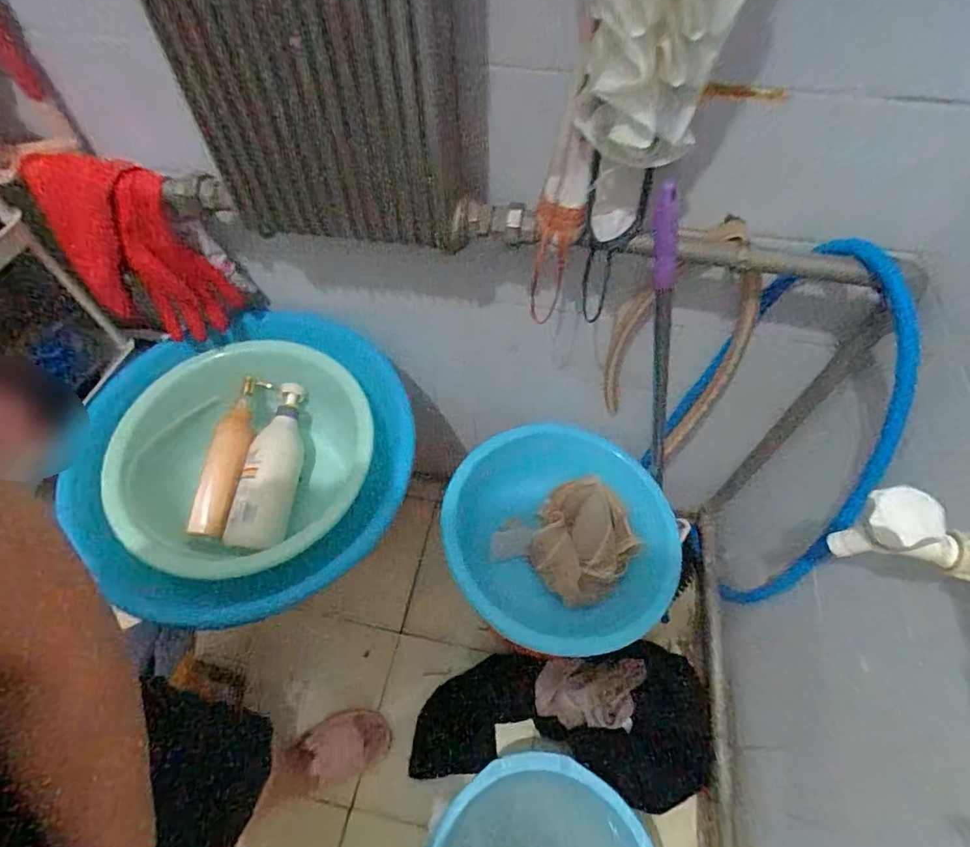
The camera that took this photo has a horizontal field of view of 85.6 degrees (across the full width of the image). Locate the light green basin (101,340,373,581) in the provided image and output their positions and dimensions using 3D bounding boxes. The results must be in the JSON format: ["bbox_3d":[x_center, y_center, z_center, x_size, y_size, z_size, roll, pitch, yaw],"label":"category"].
[{"bbox_3d":[-0.363,0.059,0.768,0.329,0.114,0.332,-1,57,1],"label":"light green basin"}]

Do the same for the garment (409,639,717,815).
[{"bbox_3d":[0.129,0.523,0.931,0.499,0.137,0.227,6,57,5],"label":"garment"}]

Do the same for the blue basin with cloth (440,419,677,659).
[{"bbox_3d":[0.121,0.161,0.787,0.345,0.100,0.322,-1,57,1],"label":"blue basin with cloth"}]

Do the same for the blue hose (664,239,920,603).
[{"bbox_3d":[0.384,0.033,0.704,0.048,0.582,0.293,-22,59,-13],"label":"blue hose"}]

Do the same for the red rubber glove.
[{"bbox_3d":[-0.461,-0.225,0.713,0.182,0.245,0.056,1,57,2],"label":"red rubber glove"}]

